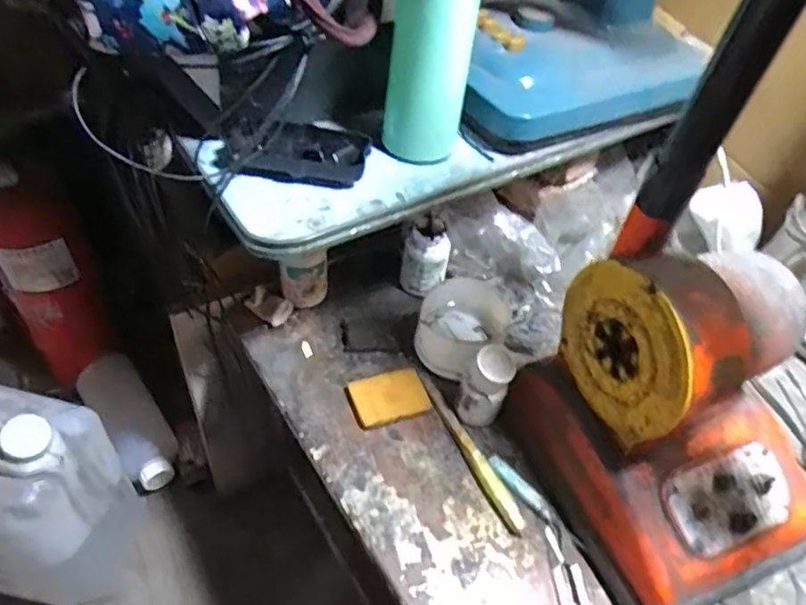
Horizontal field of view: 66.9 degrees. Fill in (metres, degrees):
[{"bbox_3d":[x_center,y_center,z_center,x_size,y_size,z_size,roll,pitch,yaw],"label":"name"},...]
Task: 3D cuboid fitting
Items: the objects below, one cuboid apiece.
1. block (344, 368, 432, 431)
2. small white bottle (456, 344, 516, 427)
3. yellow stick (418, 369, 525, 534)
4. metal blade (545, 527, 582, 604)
[{"bbox_3d":[-0.014,0.092,0.593,0.075,0.010,0.052,-14,51,-18],"label":"block"},{"bbox_3d":[0.078,0.077,0.571,0.043,0.080,0.047,19,49,10],"label":"small white bottle"},{"bbox_3d":[0.060,0.129,0.565,0.017,0.015,0.176,-19,53,-22],"label":"yellow stick"},{"bbox_3d":[0.133,0.233,0.492,0.017,0.006,0.101,0,48,-6],"label":"metal blade"}]

